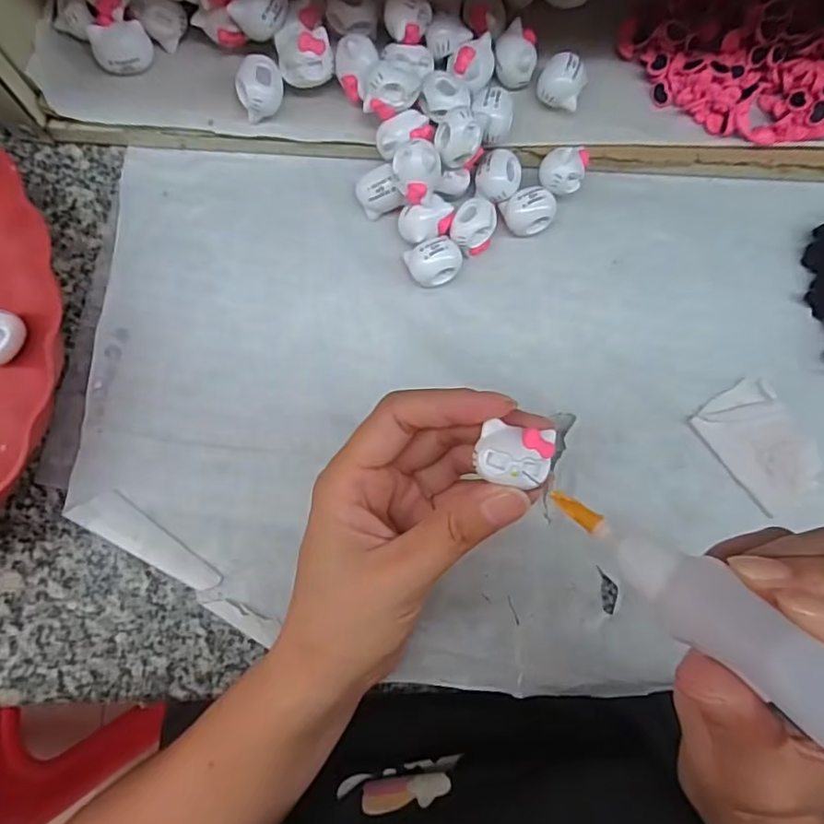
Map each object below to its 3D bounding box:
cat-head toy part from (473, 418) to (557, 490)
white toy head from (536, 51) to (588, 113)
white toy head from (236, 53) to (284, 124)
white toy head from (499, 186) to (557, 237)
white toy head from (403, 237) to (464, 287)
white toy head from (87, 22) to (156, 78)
[{"bbox_3d":[0.035,0.014,0.192,0.024,0.008,0.019,8,82,-2],"label":"cat-head toy part"},{"bbox_3d":[0.071,-0.157,0.284,0.022,0.022,0.020,0,82,-4],"label":"white toy head"},{"bbox_3d":[-0.070,-0.149,0.273,0.020,0.022,0.023,-11,83,-5],"label":"white toy head"},{"bbox_3d":[0.058,-0.098,0.290,0.024,0.018,0.020,-25,85,-6],"label":"white toy head"},{"bbox_3d":[0.011,-0.071,0.281,0.026,0.017,0.020,-18,84,-6],"label":"white toy head"},{"bbox_3d":[-0.132,-0.166,0.269,0.023,0.018,0.016,-13,83,-5],"label":"white toy head"}]

